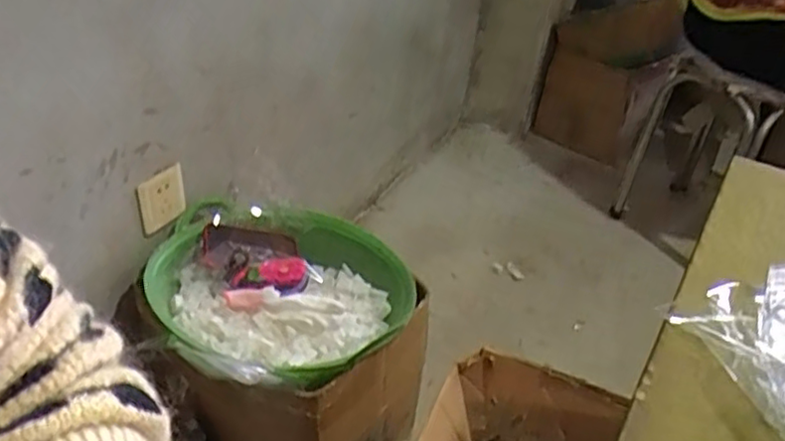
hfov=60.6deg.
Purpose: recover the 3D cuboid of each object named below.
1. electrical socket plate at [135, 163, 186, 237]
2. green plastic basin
[{"bbox_3d":[-0.353,-0.034,1.029,0.007,0.088,0.085,24,38,24],"label":"electrical socket plate"},{"bbox_3d":[-0.168,0.091,1.023,0.377,0.110,0.411,4,35,-3],"label":"green plastic basin"}]

